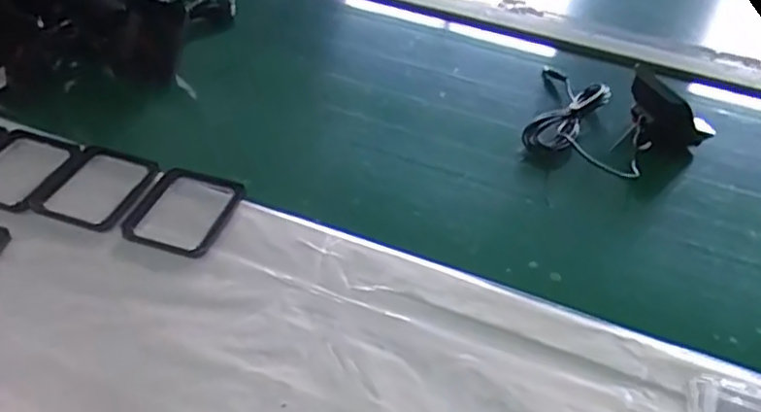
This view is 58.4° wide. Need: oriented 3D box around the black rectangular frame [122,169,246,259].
[{"bbox_3d":[-0.149,0.002,0.522,0.068,0.008,0.087,20,45,7],"label":"black rectangular frame"}]

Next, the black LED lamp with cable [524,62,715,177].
[{"bbox_3d":[0.221,-0.090,0.658,0.178,0.057,0.171,3,41,-3],"label":"black LED lamp with cable"}]

